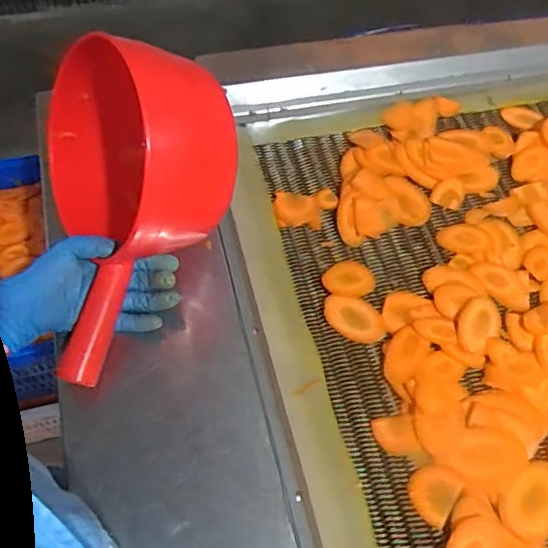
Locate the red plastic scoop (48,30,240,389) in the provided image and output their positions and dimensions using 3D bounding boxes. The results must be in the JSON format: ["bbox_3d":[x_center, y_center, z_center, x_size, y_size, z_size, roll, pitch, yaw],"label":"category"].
[{"bbox_3d":[-0.164,-0.068,0.603,0.129,0.322,0.235,3,20,-35],"label":"red plastic scoop"}]

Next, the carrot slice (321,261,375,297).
[{"bbox_3d":[0.085,0.004,0.658,0.057,0.007,0.042,9,60,3],"label":"carrot slice"}]

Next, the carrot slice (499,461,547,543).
[{"bbox_3d":[0.245,0.212,0.540,0.054,0.004,0.076,35,65,17],"label":"carrot slice"}]

